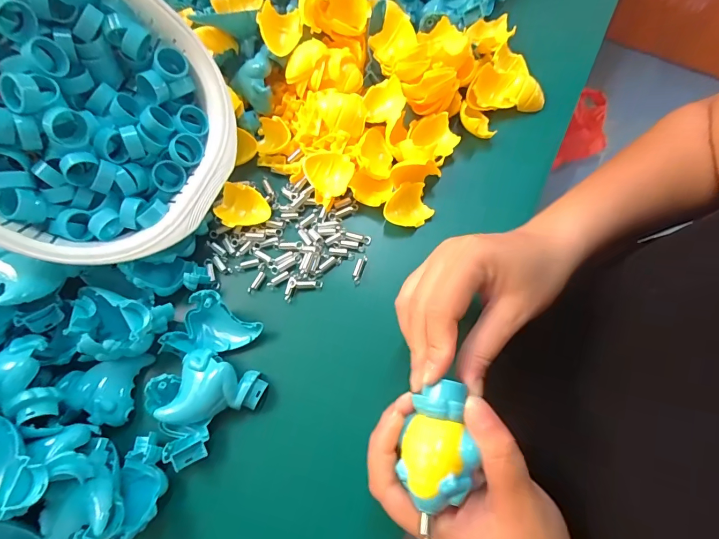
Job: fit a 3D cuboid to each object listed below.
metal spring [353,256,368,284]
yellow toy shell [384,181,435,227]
[{"bbox_3d":[0.000,0.000,0.341,0.008,0.009,0.027,17,73,7],"label":"metal spring"},{"bbox_3d":[0.042,-0.057,0.349,0.043,0.014,0.037,-14,72,-3],"label":"yellow toy shell"}]

